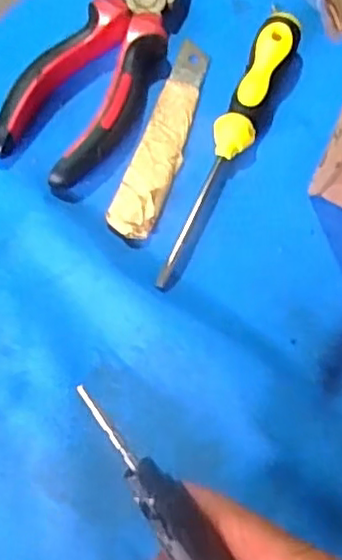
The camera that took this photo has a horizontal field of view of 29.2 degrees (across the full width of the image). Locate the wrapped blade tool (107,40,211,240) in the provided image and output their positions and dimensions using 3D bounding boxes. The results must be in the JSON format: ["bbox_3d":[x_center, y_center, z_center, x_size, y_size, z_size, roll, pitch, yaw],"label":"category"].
[{"bbox_3d":[-0.002,-0.074,0.330,0.023,0.005,0.118,19,71,5],"label":"wrapped blade tool"}]

